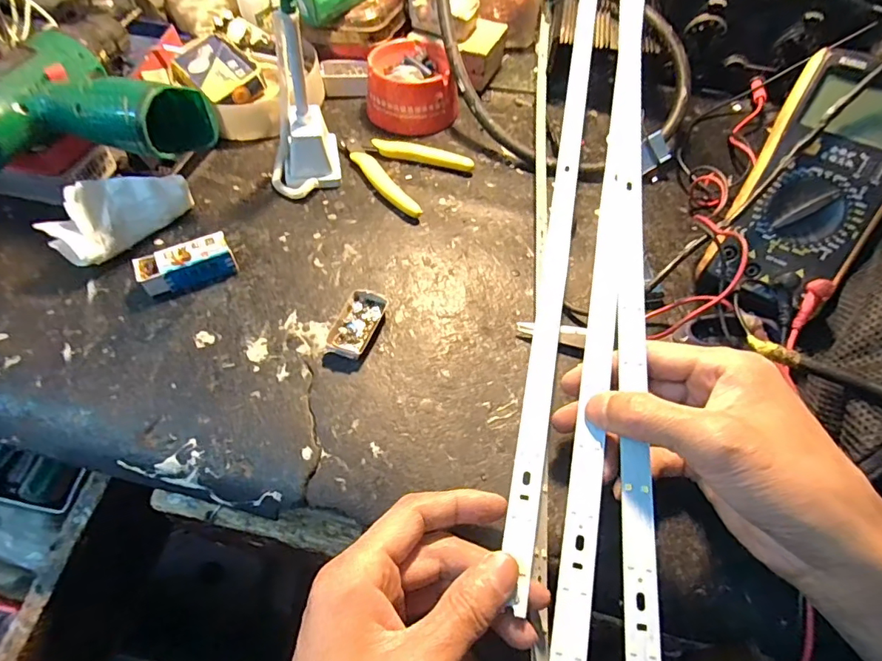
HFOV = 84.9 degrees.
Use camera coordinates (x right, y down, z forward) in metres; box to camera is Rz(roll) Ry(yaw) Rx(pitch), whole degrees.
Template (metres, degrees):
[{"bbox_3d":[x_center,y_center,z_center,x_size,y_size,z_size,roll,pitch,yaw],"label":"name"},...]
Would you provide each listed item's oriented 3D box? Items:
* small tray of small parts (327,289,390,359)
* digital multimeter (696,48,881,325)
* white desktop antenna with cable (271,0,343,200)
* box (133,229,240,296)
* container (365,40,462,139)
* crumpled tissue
[{"bbox_3d":[-0.056,-0.004,0.321,0.026,0.010,0.050,17,59,7],"label":"small tray of small parts"},{"bbox_3d":[0.249,-0.093,0.318,0.083,0.030,0.168,31,101,16],"label":"digital multimeter"},{"bbox_3d":[-0.110,-0.167,0.354,0.055,0.126,0.060,-8,59,-8],"label":"white desktop antenna with cable"},{"bbox_3d":[-0.176,-0.045,0.335,0.060,0.020,0.026,-20,61,-15],"label":"box"},{"bbox_3d":[-0.026,-0.230,0.449,0.081,0.046,0.084,0,58,-3],"label":"container"},{"bbox_3d":[-0.229,-0.084,0.345,0.032,0.042,0.092,33,62,16],"label":"crumpled tissue"}]

